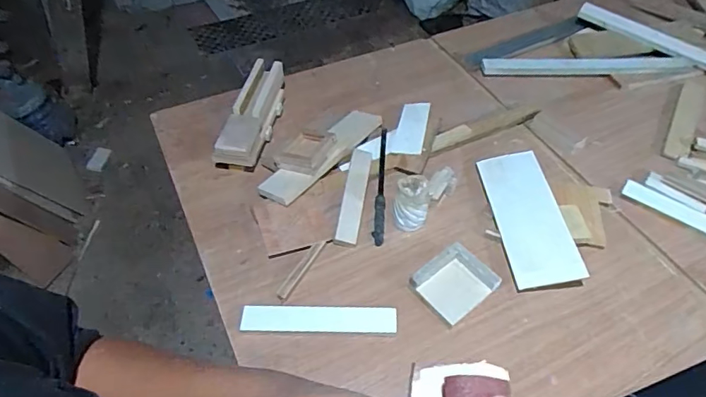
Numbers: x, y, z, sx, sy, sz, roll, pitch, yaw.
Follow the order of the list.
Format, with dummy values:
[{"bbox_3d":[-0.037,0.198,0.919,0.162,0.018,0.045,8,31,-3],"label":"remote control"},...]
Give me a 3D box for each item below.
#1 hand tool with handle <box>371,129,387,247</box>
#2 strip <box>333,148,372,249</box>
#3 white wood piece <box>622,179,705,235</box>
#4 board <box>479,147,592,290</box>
[{"bbox_3d":[0.058,-0.031,0.999,0.020,0.019,0.284,4,51,2],"label":"hand tool with handle"},{"bbox_3d":[0.002,-0.007,0.960,0.044,0.013,0.226,8,51,5],"label":"strip"},{"bbox_3d":[0.642,0.021,0.968,0.192,0.009,0.051,30,56,21],"label":"white wood piece"},{"bbox_3d":[0.335,0.029,0.933,0.118,0.014,0.307,-13,49,9],"label":"board"}]

